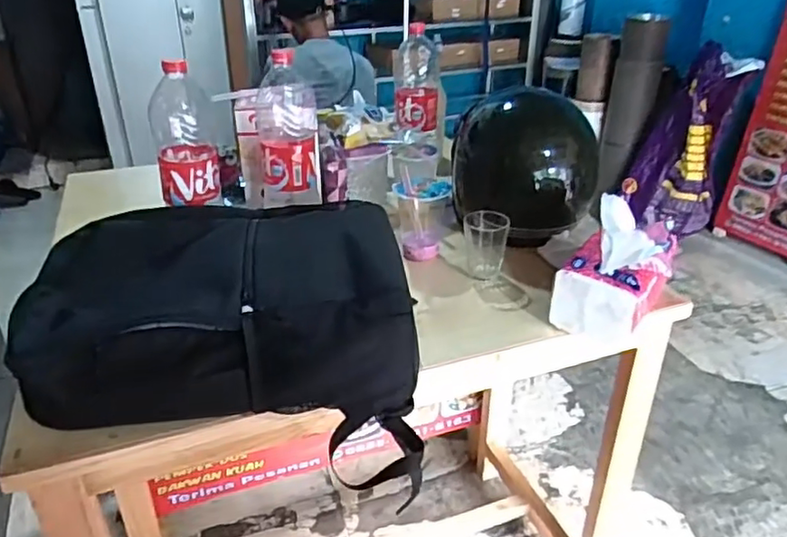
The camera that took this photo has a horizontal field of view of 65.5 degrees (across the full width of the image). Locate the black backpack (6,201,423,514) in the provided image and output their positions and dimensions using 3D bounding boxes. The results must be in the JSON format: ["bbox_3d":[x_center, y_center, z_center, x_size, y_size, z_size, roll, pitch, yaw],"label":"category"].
[{"bbox_3d":[-0.206,0.061,0.749,0.445,0.160,0.315,-3,29,-6],"label":"black backpack"}]

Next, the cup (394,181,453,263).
[{"bbox_3d":[0.047,-0.084,1.000,0.088,0.123,0.085,4,29,7],"label":"cup"}]

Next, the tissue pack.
[{"bbox_3d":[0.299,-0.005,0.811,0.110,0.137,0.169,20,34,31],"label":"tissue pack"}]

